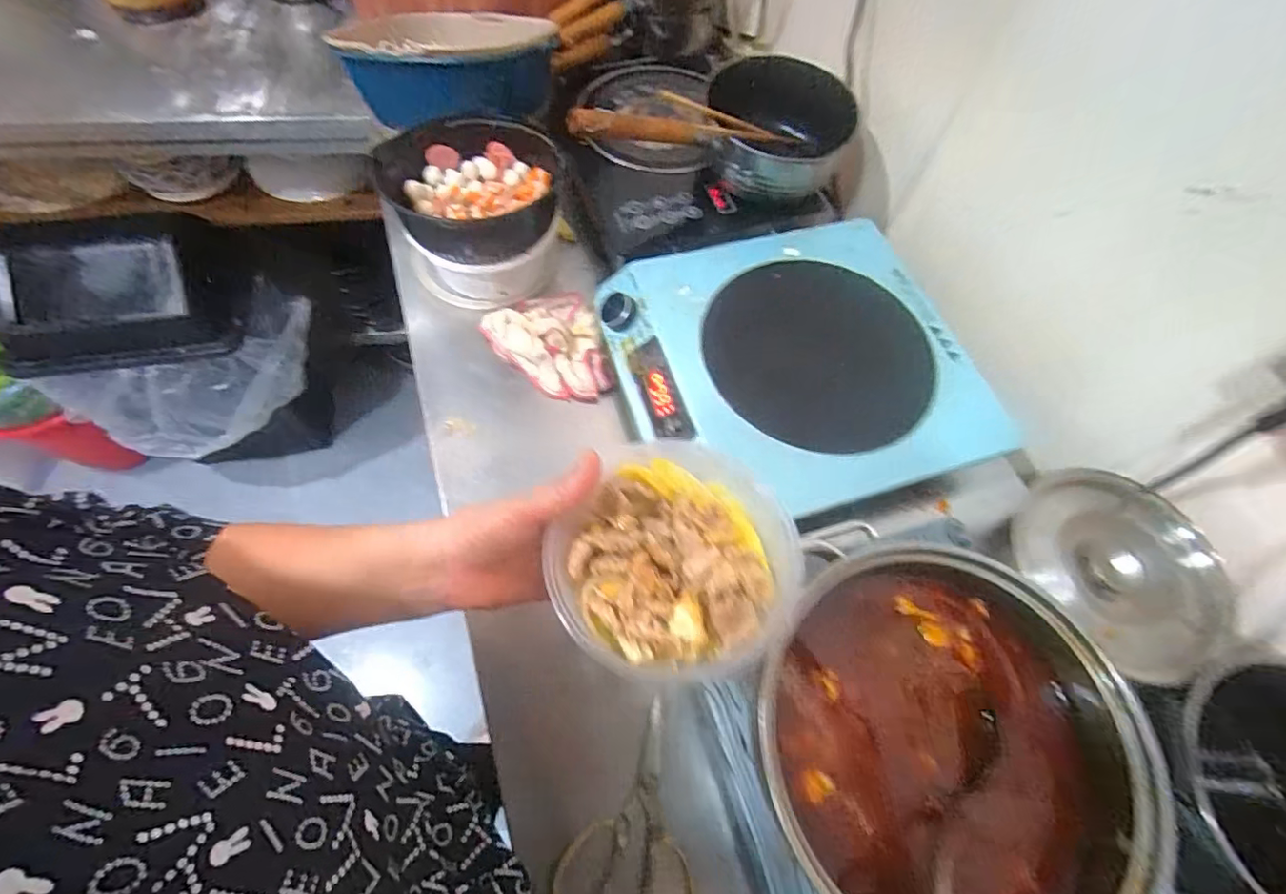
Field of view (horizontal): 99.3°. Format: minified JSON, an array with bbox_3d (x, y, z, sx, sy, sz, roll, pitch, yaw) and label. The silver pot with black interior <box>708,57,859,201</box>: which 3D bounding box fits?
[{"bbox_3d":[0.157,-0.379,0.665,0.165,0.082,0.165,1,65,-2],"label":"silver pot with black interior"}]

